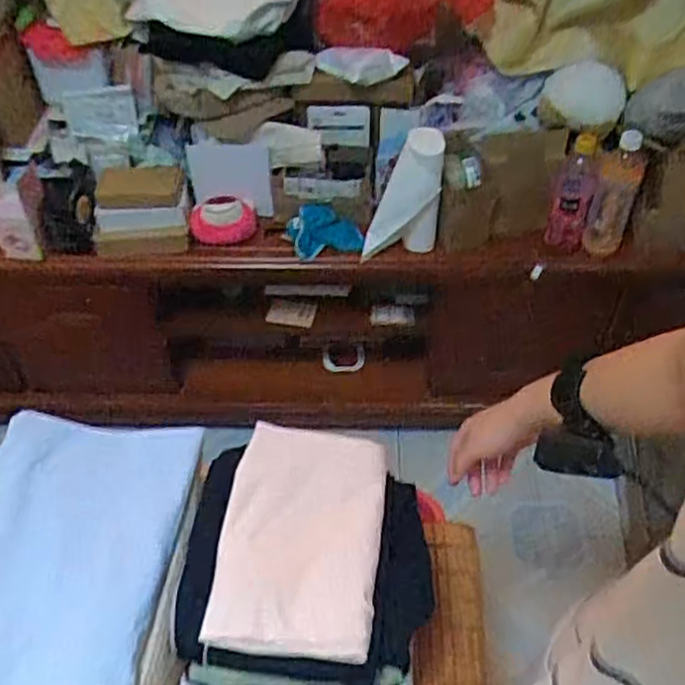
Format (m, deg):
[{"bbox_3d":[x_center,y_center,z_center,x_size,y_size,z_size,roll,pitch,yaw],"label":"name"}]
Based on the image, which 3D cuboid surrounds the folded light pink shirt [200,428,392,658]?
[{"bbox_3d":[-0.043,0.185,0.720,0.161,0.036,0.236,4,47,5],"label":"folded light pink shirt"}]

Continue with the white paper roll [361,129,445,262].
[{"bbox_3d":[0.105,-0.230,1.163,0.128,0.205,0.065,-29,52,-24],"label":"white paper roll"}]

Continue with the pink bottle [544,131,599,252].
[{"bbox_3d":[0.370,-0.238,1.161,0.064,0.191,0.051,16,49,16],"label":"pink bottle"}]

